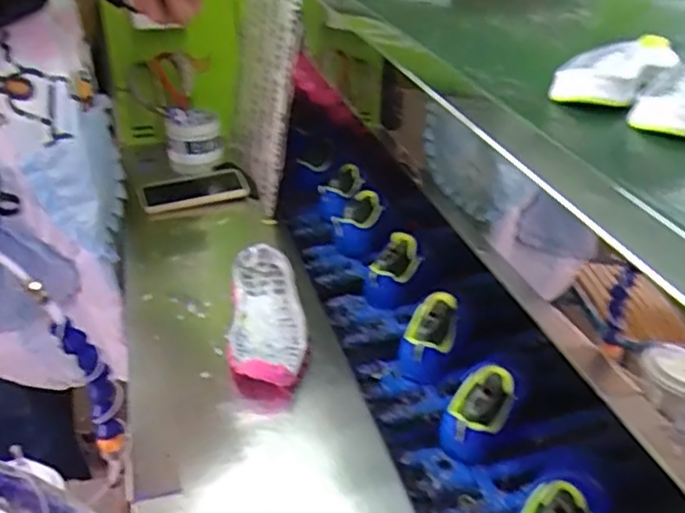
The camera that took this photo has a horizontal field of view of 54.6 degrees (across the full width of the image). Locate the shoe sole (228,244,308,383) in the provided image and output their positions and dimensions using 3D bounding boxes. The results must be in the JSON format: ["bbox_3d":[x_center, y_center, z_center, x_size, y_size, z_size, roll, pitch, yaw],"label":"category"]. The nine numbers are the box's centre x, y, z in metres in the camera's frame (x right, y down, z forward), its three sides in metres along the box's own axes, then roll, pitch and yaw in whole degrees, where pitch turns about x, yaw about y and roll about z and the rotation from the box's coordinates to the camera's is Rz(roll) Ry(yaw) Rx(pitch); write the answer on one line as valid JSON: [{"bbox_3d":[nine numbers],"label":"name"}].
[{"bbox_3d":[-0.092,0.062,0.808,0.085,0.036,0.256,-4,32,-4],"label":"shoe sole"}]

